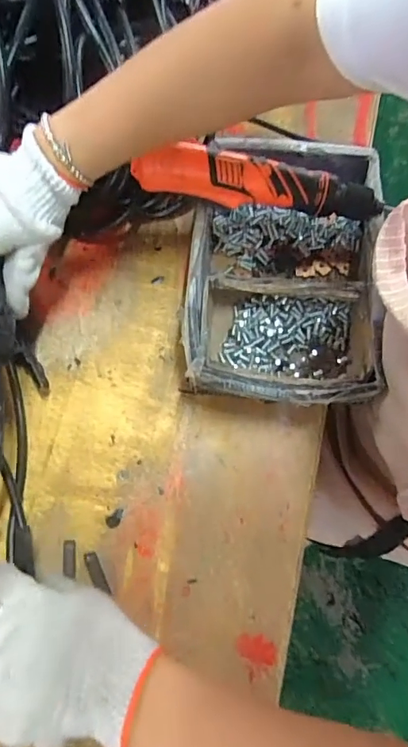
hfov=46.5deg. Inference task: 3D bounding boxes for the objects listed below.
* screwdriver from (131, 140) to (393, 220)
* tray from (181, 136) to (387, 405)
[{"bbox_3d":[0.054,-0.173,0.432,0.225,0.050,0.037,6,74,2],"label":"screwdriver"},{"bbox_3d":[0.075,-0.096,0.458,0.167,0.059,0.255,6,74,2],"label":"tray"}]

